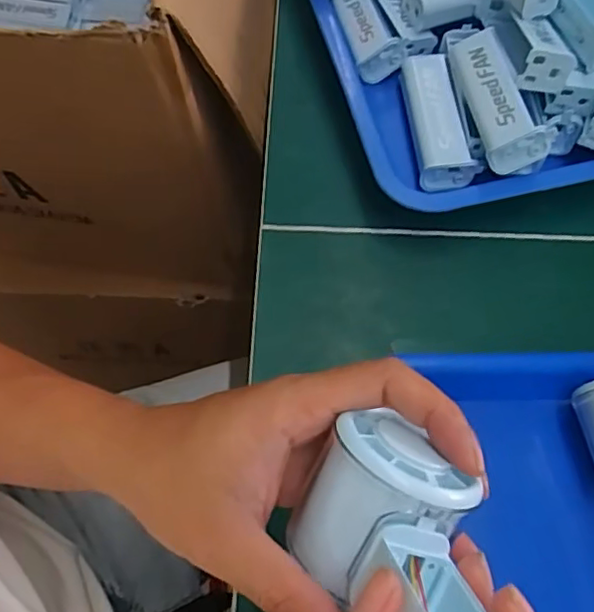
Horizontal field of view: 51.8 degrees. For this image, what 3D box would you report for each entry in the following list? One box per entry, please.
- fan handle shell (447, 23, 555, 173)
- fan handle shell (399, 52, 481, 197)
[{"bbox_3d":[0.131,-0.137,0.401,0.036,0.029,0.106,-26,54,28],"label":"fan handle shell"},{"bbox_3d":[0.098,-0.131,0.428,0.037,0.026,0.105,-3,66,-3],"label":"fan handle shell"}]

